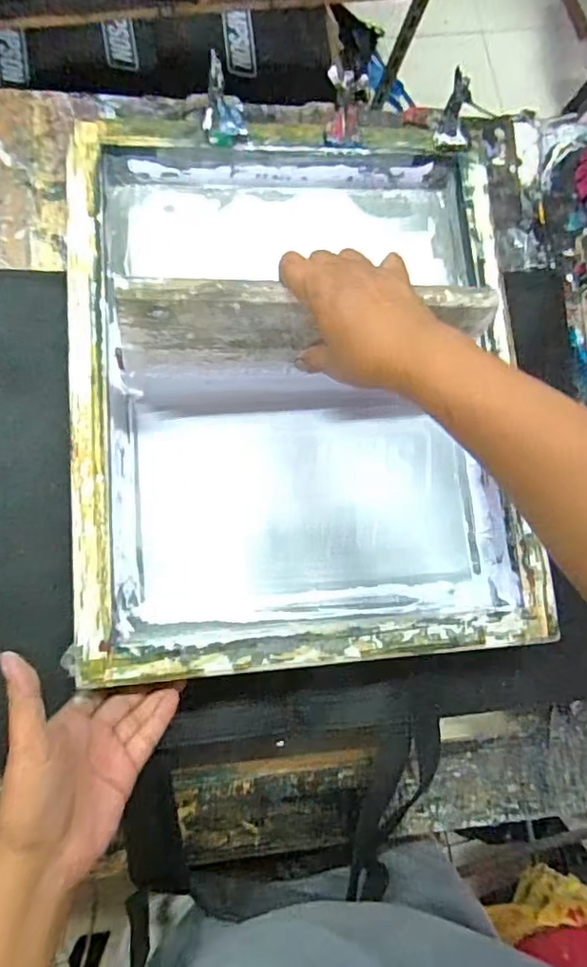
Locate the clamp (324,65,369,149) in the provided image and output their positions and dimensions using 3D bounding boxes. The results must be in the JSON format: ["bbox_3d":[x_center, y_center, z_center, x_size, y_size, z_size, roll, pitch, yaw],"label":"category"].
[{"bbox_3d":[0.051,-0.359,0.529,0.039,0.040,0.054,-4,84,-8],"label":"clamp"}]

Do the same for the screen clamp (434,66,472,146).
[{"bbox_3d":[0.161,-0.370,0.546,0.030,0.019,0.062,4,120,-7],"label":"screen clamp"}]

